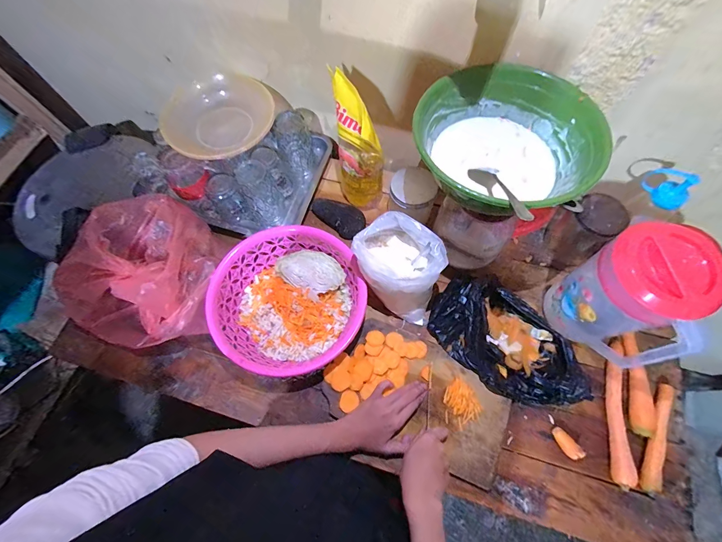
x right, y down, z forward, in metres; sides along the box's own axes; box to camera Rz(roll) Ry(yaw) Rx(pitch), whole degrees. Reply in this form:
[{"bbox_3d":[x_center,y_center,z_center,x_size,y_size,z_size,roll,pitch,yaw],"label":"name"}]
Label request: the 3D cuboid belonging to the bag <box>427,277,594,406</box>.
[{"bbox_3d":[0.246,0.111,0.557,0.252,0.060,0.157,41,74,17],"label":"bag"}]

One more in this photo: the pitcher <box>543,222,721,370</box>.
[{"bbox_3d":[0.389,0.046,0.490,0.107,0.223,0.150,-40,72,-15],"label":"pitcher"}]

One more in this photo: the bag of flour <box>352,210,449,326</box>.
[{"bbox_3d":[0.068,-0.007,0.559,0.145,0.145,0.109,28,70,13],"label":"bag of flour"}]

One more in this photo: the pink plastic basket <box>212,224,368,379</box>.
[{"bbox_3d":[-0.124,0.052,0.593,0.241,0.090,0.252,-21,68,-7],"label":"pink plastic basket"}]

